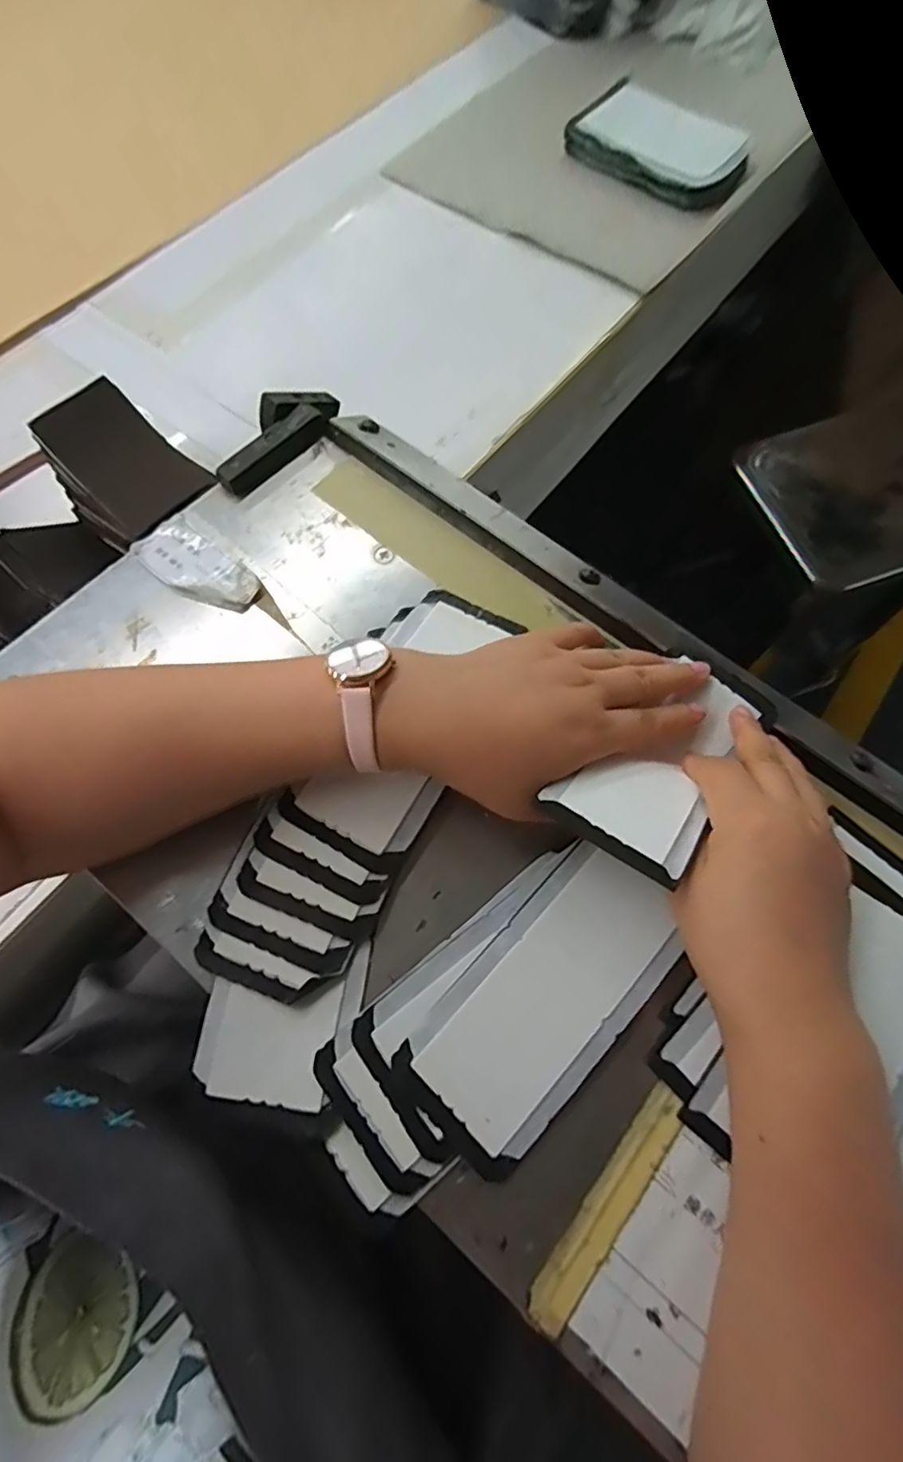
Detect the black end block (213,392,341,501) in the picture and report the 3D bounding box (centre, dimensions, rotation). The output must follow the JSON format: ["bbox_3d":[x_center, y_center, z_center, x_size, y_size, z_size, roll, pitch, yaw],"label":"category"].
[{"bbox_3d":[-0.111,-0.196,0.398,0.036,0.029,0.106,40,74,13],"label":"black end block"}]

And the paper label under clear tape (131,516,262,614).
[{"bbox_3d":[-0.152,-0.097,0.360,0.078,0.005,0.039,39,73,12],"label":"paper label under clear tape"}]

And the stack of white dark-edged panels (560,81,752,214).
[{"bbox_3d":[0.240,-0.680,0.699,0.199,0.039,0.101,31,72,10],"label":"stack of white dark-edged panels"}]

